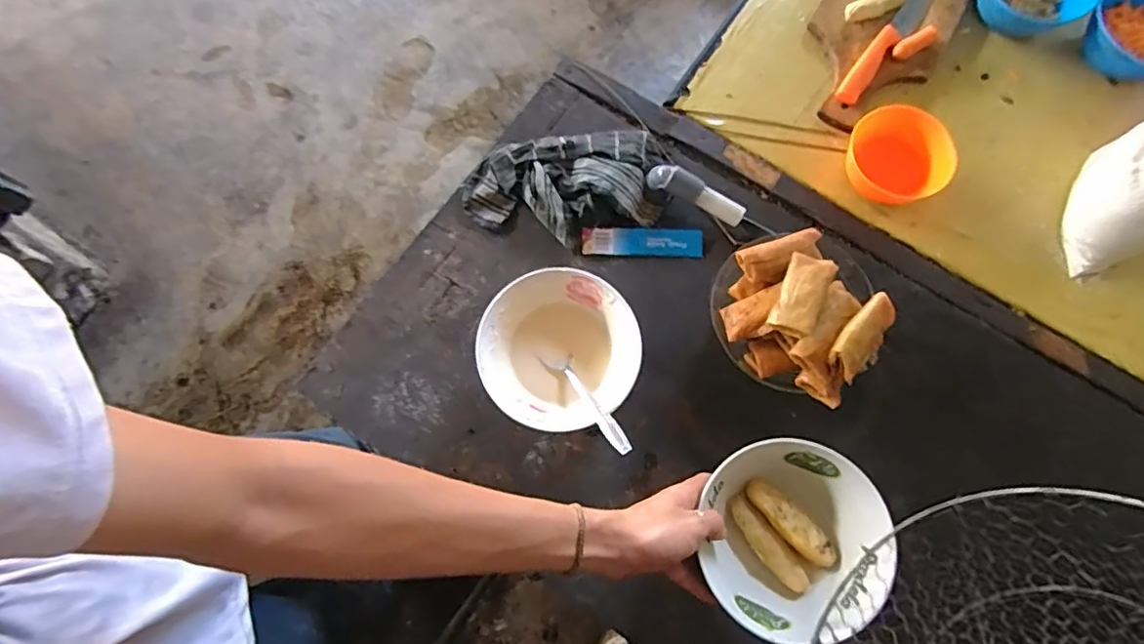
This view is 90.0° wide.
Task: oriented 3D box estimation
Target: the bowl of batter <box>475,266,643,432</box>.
[{"bbox_3d":[-0.012,0.031,0.581,0.152,0.065,0.148,0,77,1],"label":"bowl of batter"}]

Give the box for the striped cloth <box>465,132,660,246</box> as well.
[{"bbox_3d":[-0.013,-0.153,0.642,0.222,0.038,0.131,-13,77,-2],"label":"striped cloth"}]

